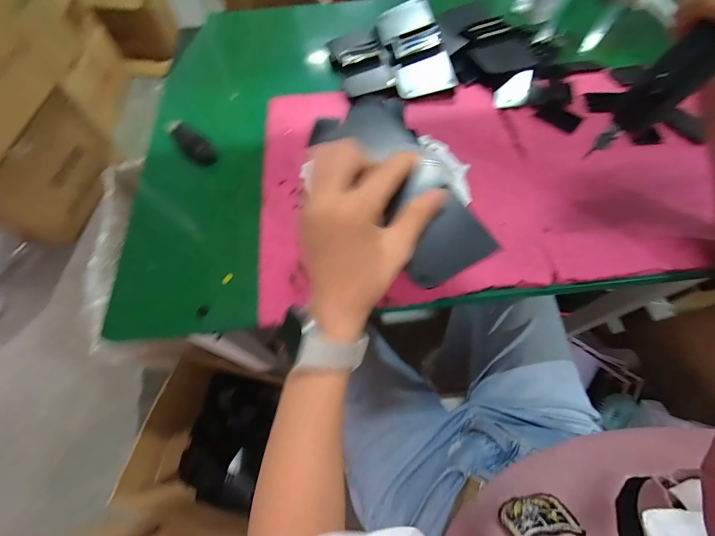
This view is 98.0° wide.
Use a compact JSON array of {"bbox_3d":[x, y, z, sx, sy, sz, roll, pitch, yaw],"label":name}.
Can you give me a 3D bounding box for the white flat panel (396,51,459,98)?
[{"bbox_3d":[0.094,-0.262,0.428,0.078,0.010,0.044,-13,107,12],"label":"white flat panel"}]

